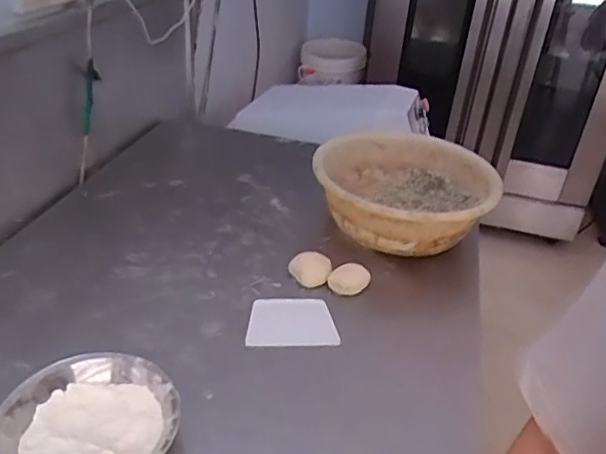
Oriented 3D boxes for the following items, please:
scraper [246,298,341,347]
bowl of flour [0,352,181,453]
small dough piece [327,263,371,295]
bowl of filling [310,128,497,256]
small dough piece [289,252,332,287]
[{"bbox_3d":[-0.018,0.140,0.854,0.129,0.005,0.092,1,40,-10],"label":"scraper"},{"bbox_3d":[-0.237,0.228,0.638,0.181,0.056,0.186,3,32,-2],"label":"bowl of flour"},{"bbox_3d":[0.077,0.084,0.928,0.072,0.025,0.049,-17,38,-30],"label":"small dough piece"},{"bbox_3d":[0.184,-0.066,1.079,0.317,0.116,0.328,3,32,-2],"label":"bowl of filling"},{"bbox_3d":[0.012,0.065,0.940,0.066,0.026,0.062,6,32,1],"label":"small dough piece"}]

